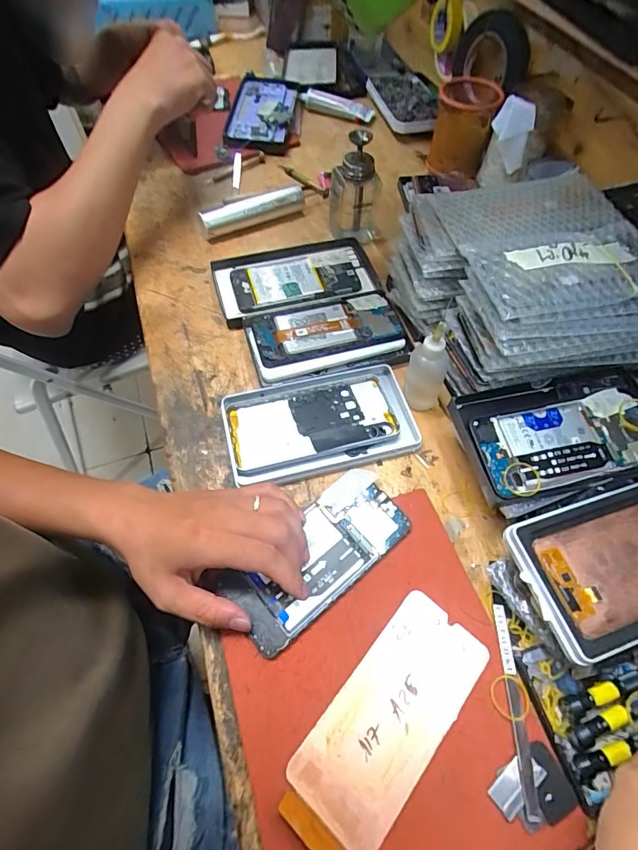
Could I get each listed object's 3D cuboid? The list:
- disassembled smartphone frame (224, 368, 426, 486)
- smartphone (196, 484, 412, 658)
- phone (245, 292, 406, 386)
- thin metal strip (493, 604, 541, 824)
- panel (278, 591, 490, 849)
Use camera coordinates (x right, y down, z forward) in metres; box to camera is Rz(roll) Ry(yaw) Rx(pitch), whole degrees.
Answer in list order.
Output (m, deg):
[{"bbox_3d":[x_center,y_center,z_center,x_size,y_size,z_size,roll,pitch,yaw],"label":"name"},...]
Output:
[{"bbox_3d":[0.000,-0.002,0.424,0.182,0.011,0.103,-14,61,-9],"label":"disassembled smartphone frame"},{"bbox_3d":[-0.001,0.111,0.353,0.163,0.009,0.074,-32,67,-18],"label":"smartphone"},{"bbox_3d":[0.007,-0.101,0.478,0.166,0.020,0.091,-15,63,-9],"label":"phone"},{"bbox_3d":[0.143,0.201,0.309,0.010,0.010,0.128,3,62,1],"label":"thin metal strip"},{"bbox_3d":[0.049,0.206,0.297,0.072,0.016,0.170,37,66,18],"label":"panel"}]

